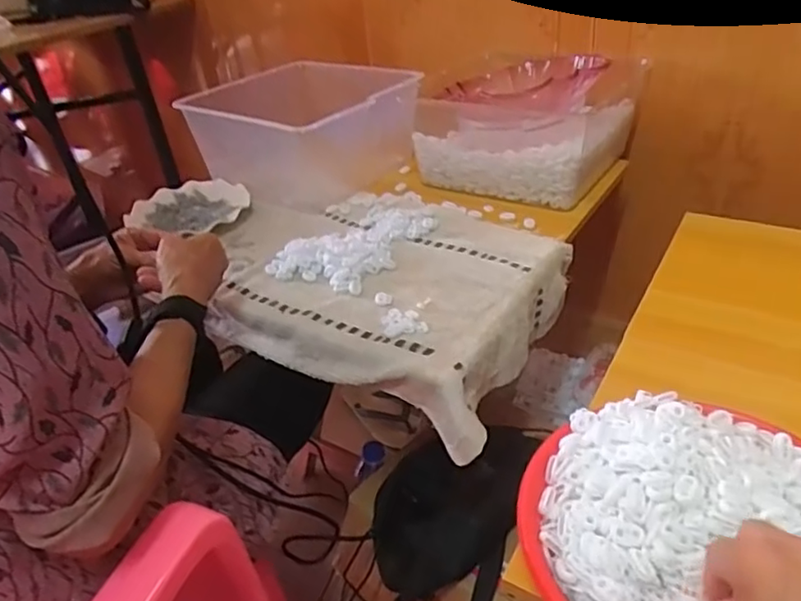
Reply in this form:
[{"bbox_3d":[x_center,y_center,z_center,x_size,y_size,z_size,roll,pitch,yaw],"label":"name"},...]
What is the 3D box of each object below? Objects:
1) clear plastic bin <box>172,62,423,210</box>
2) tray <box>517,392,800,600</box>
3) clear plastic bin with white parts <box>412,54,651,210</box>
[{"bbox_3d":[-0.149,-0.269,0.997,0.273,0.146,0.316,24,46,37],"label":"clear plastic bin"},{"bbox_3d":[0.205,0.154,0.413,0.236,0.047,0.213,12,40,23],"label":"tray"},{"bbox_3d":[0.198,-0.278,0.948,0.259,0.142,0.264,17,42,31],"label":"clear plastic bin with white parts"}]

